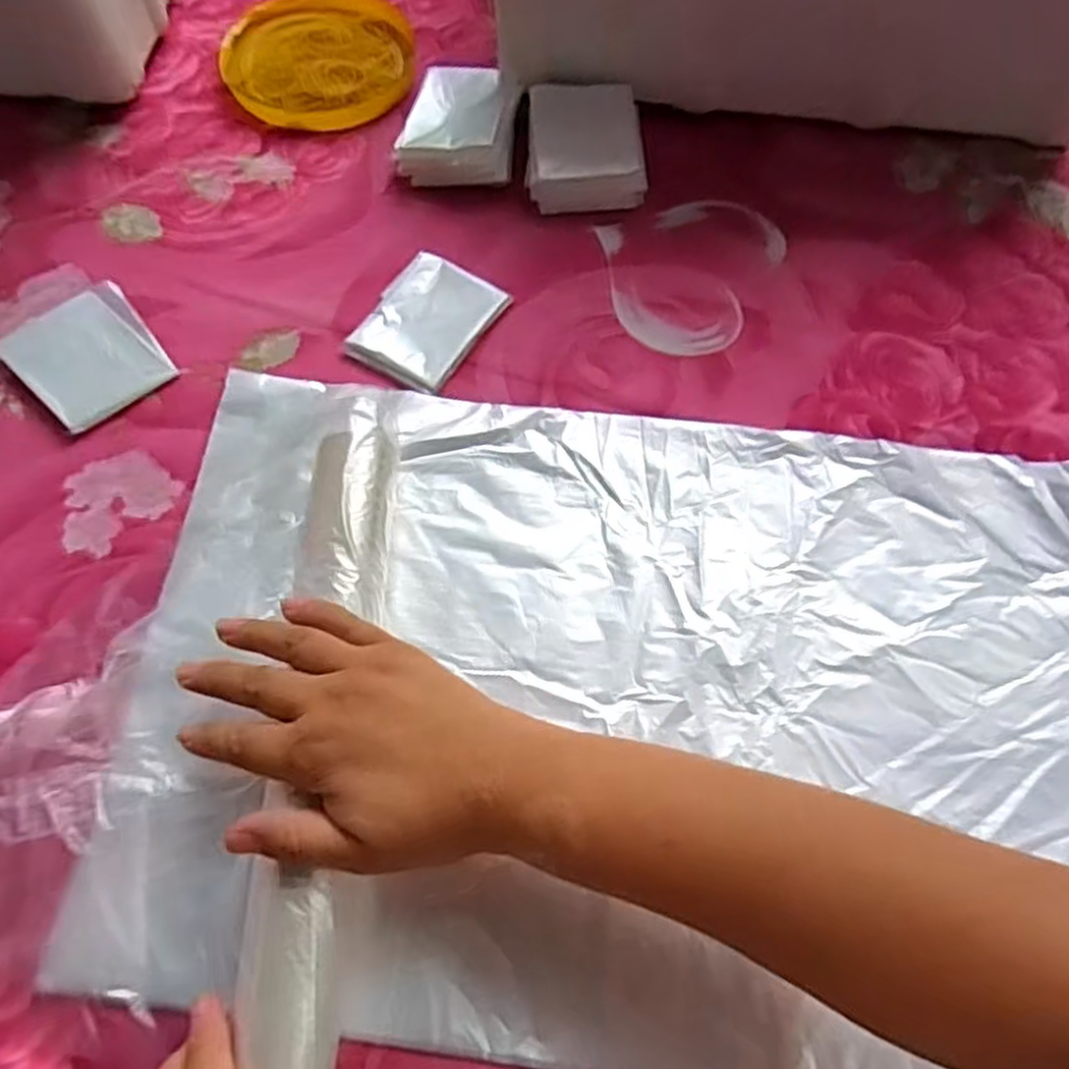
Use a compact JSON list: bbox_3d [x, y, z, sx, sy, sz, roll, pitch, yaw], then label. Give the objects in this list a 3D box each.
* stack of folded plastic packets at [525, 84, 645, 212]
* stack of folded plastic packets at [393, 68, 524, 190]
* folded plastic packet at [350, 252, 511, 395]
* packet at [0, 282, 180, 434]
[{"bbox_3d":[0.033,-0.251,0.504,0.072,0.035,0.081,-1,65,-2],"label":"stack of folded plastic packets"},{"bbox_3d":[-0.050,-0.267,0.511,0.072,0.031,0.082,4,65,0],"label":"stack of folded plastic packets"},{"bbox_3d":[-0.065,-0.125,0.458,0.067,0.009,0.085,31,68,12],"label":"folded plastic packet"},{"bbox_3d":[-0.252,-0.102,0.438,0.071,0.005,0.080,-38,72,-17],"label":"packet"}]

